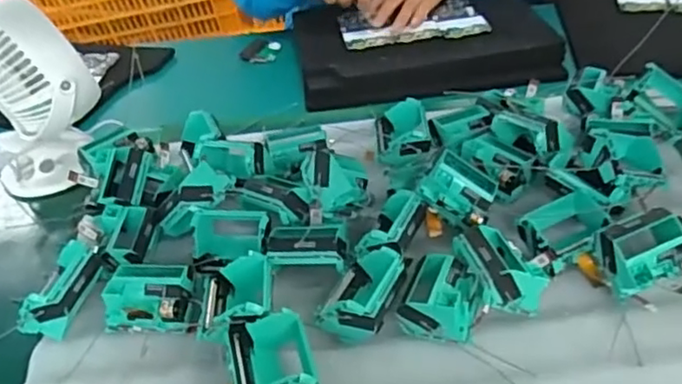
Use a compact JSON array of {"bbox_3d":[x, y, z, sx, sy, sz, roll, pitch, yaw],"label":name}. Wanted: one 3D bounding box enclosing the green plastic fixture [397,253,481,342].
[{"bbox_3d":[0.083,0.085,0.517,0.056,0.037,0.066,14,42,21],"label":"green plastic fixture"}]

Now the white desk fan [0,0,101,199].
[{"bbox_3d":[-0.323,-0.091,0.687,0.115,0.213,0.090,9,41,16],"label":"white desk fan"}]

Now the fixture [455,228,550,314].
[{"bbox_3d":[0.131,0.062,0.524,0.057,0.046,0.072,-11,39,-8],"label":"fixture"}]

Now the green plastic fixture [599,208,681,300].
[{"bbox_3d":[0.247,0.051,0.523,0.069,0.049,0.050,-16,40,-14],"label":"green plastic fixture"}]

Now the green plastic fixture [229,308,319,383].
[{"bbox_3d":[-0.051,0.129,0.478,0.060,0.039,0.074,-10,39,-7],"label":"green plastic fixture"}]

